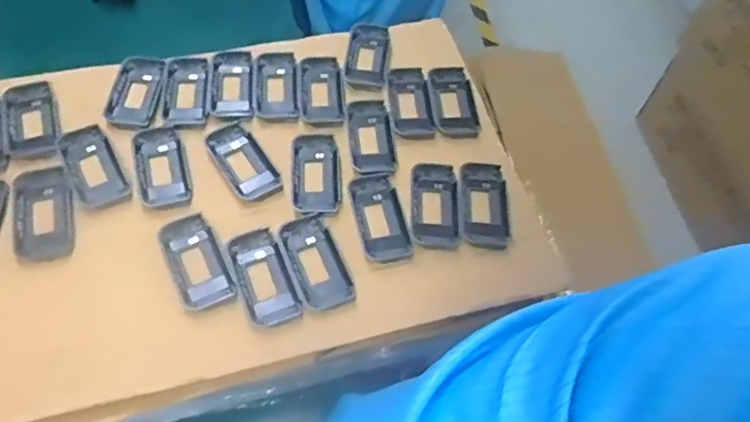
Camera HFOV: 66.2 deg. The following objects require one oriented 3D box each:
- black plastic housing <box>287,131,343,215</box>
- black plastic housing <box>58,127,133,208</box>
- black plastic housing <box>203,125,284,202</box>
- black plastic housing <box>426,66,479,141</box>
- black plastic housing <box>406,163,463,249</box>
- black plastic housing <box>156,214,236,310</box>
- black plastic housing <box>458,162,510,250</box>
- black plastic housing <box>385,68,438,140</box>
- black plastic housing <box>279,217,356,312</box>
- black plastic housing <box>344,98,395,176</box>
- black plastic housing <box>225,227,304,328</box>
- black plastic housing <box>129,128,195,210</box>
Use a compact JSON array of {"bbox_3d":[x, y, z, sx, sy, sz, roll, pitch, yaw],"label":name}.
[{"bbox_3d":[-0.049,-0.032,0.458,0.040,0.008,0.080,-3,58,-4],"label":"black plastic housing"},{"bbox_3d":[-0.219,-0.035,0.446,0.038,0.015,0.077,-26,62,-18],"label":"black plastic housing"},{"bbox_3d":[-0.106,-0.040,0.463,0.038,0.009,0.077,-29,63,-19],"label":"black plastic housing"},{"bbox_3d":[0.068,-0.098,0.510,0.037,0.011,0.078,-5,58,-6],"label":"black plastic housing"},{"bbox_3d":[0.046,-0.006,0.451,0.038,0.008,0.078,0,58,-3],"label":"black plastic housing"},{"bbox_3d":[-0.129,0.036,0.415,0.038,0.009,0.075,-25,62,-17],"label":"black plastic housing"},{"bbox_3d":[0.086,-0.008,0.455,0.038,0.008,0.077,1,58,-2],"label":"black plastic housing"},{"bbox_3d":[0.030,-0.098,0.506,0.037,0.009,0.074,-5,58,-5],"label":"black plastic housing"},{"bbox_3d":[-0.043,0.037,0.419,0.038,0.010,0.074,-21,61,-15],"label":"black plastic housing"},{"bbox_3d":[-0.004,-0.062,0.482,0.036,0.010,0.080,-6,58,-6],"label":"black plastic housing"},{"bbox_3d":[-0.080,0.047,0.409,0.035,0.009,0.074,-20,61,-15],"label":"black plastic housing"},{"bbox_3d":[-0.169,-0.035,0.454,0.039,0.014,0.074,-15,60,-12],"label":"black plastic housing"}]

